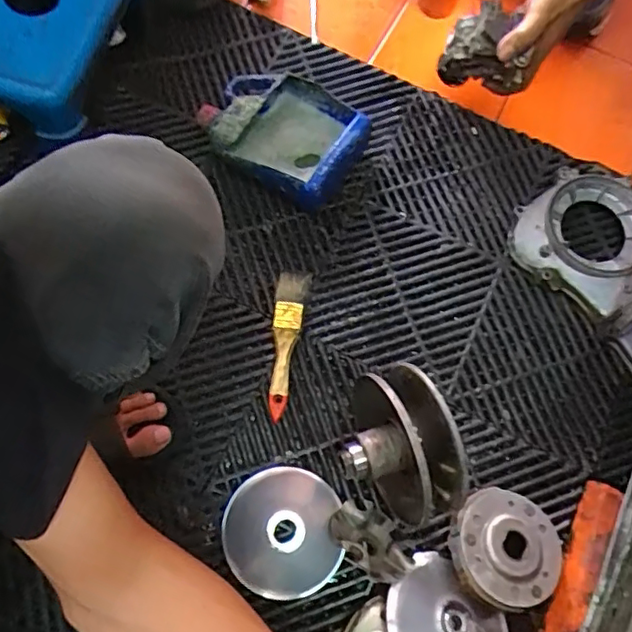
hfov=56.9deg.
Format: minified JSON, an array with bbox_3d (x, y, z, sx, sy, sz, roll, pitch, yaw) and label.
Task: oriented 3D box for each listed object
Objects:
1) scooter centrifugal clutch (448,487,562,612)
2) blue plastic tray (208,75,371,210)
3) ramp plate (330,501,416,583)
[{"bbox_3d":[0.199,0.243,0.614,0.116,0.029,0.116,6,60,-10],"label":"scooter centrifugal clutch"},{"bbox_3d":[-0.041,-0.246,0.778,0.193,0.068,0.160,31,71,8],"label":"blue plastic tray"},{"bbox_3d":[0.055,0.235,0.604,0.081,0.084,0.022,24,113,-14],"label":"ramp plate"}]

